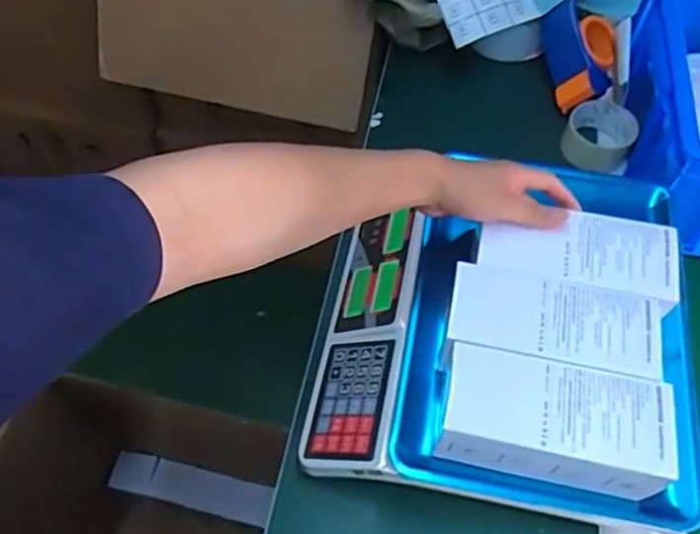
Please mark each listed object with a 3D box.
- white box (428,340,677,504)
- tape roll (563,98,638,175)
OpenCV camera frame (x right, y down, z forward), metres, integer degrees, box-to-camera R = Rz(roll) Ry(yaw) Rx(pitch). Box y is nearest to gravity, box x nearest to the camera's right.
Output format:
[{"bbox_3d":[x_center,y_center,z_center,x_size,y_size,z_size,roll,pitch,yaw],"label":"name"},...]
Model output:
[{"bbox_3d":[0.150,0.116,0.469,0.156,0.055,0.072,11,59,6],"label":"white box"},{"bbox_3d":[0.318,-0.166,0.802,0.081,0.055,0.088,0,58,-1],"label":"tape roll"}]

